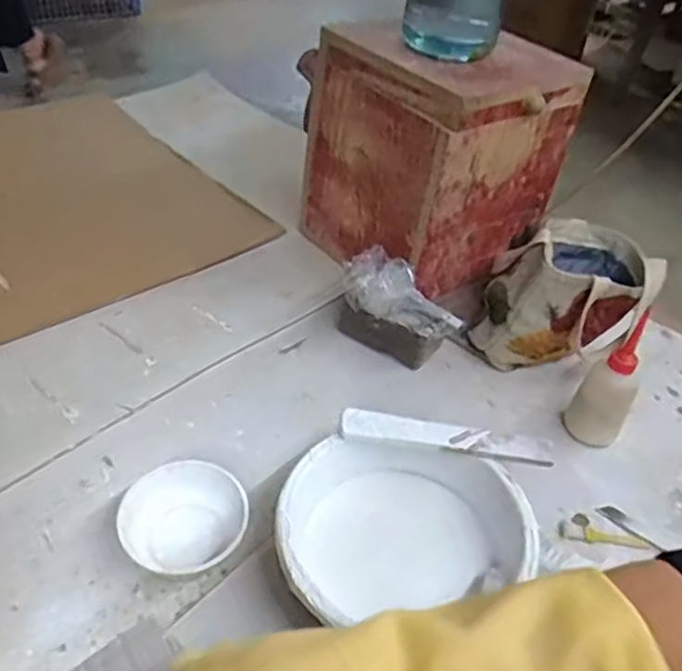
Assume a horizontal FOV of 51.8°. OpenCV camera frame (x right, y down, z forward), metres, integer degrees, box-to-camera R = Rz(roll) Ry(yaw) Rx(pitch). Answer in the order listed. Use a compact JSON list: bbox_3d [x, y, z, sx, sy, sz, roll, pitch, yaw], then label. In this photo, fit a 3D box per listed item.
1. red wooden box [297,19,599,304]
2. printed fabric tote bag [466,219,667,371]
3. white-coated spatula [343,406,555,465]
[{"bbox_3d":[0.125,-0.245,0.966,0.249,0.297,0.255,-22,50,-28],"label":"red wooden box"},{"bbox_3d":[0.293,-0.057,0.904,0.188,0.138,0.189,22,44,15],"label":"printed fabric tote bag"},{"bbox_3d":[0.101,0.098,0.675,0.197,0.012,0.034,9,42,2],"label":"white-coated spatula"}]

